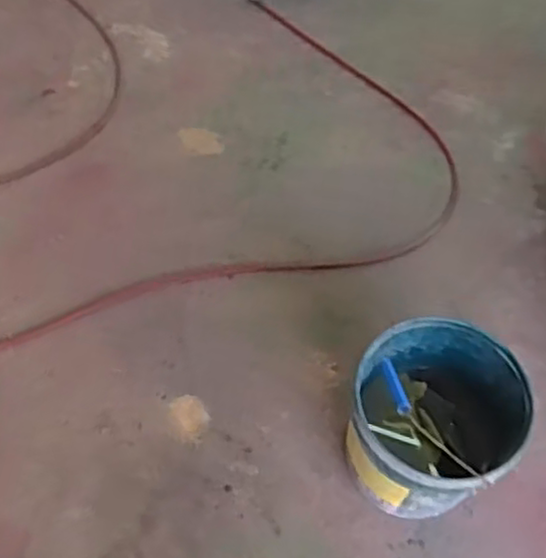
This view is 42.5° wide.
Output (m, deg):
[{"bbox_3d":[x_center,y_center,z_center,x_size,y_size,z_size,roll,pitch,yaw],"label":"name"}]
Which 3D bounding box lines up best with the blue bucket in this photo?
[{"bbox_3d":[0.290,0.279,1.327,0.291,0.280,0.314,1,57,-2],"label":"blue bucket"}]

